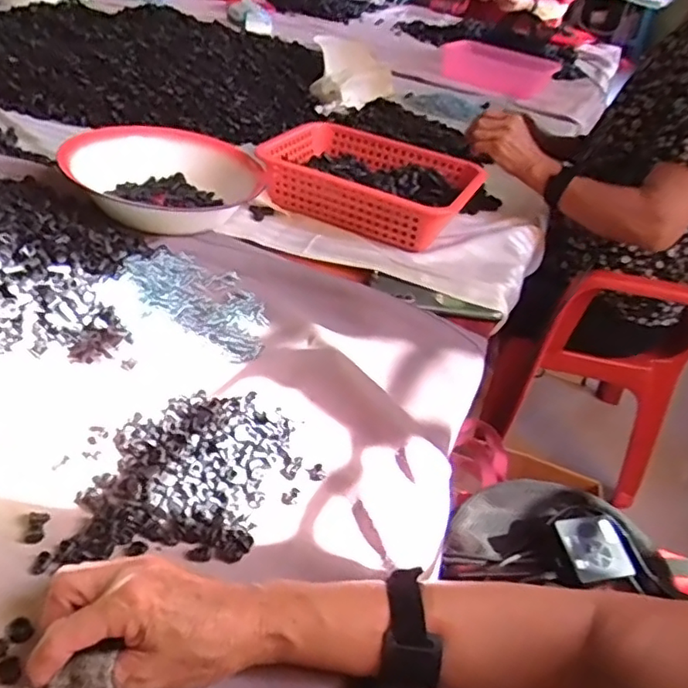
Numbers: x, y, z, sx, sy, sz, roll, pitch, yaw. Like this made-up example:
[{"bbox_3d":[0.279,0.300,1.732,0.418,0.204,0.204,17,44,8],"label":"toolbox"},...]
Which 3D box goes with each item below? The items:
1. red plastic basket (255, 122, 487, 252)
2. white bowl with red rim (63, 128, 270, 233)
[{"bbox_3d":[0.027,-0.255,0.942,0.323,0.074,0.254,19,37,14],"label":"red plastic basket"},{"bbox_3d":[-0.238,-0.236,0.843,0.203,0.071,0.205,21,38,17],"label":"white bowl with red rim"}]

